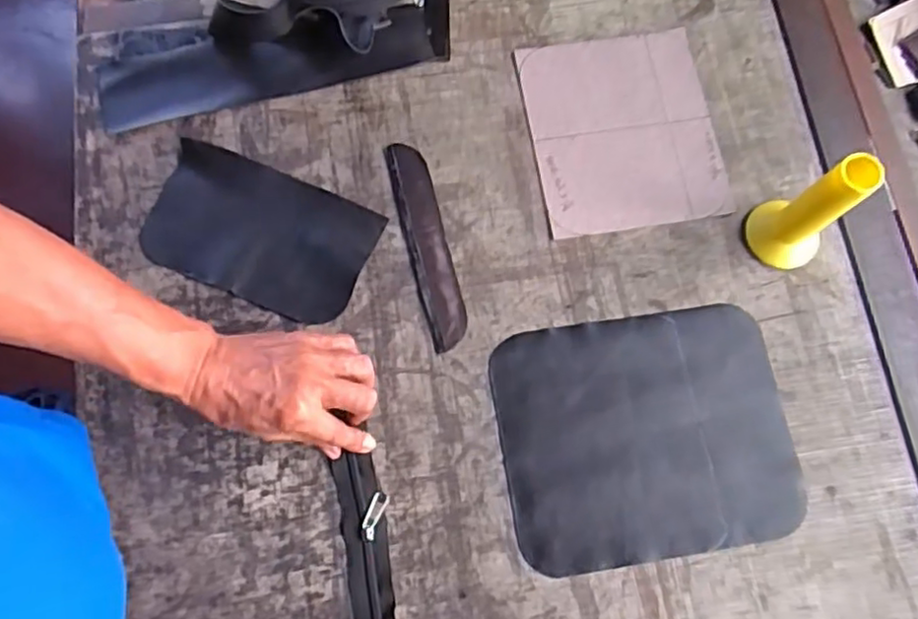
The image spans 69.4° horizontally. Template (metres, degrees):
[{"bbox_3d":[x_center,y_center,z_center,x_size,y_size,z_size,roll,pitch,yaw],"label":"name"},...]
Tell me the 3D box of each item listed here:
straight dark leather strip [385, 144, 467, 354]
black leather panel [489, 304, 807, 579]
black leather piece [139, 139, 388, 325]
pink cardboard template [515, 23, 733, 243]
[{"bbox_3d":[-0.026,-0.057,0.558,0.033,0.010,0.181,-14,76,-5],"label":"straight dark leather strip"},{"bbox_3d":[0.148,0.098,0.527,0.225,0.005,0.186,-8,75,-4],"label":"black leather panel"},{"bbox_3d":[-0.170,-0.065,0.562,0.185,0.006,0.112,22,75,5],"label":"black leather piece"},{"bbox_3d":[0.146,-0.161,0.593,0.160,0.005,0.186,-8,75,-4],"label":"pink cardboard template"}]

